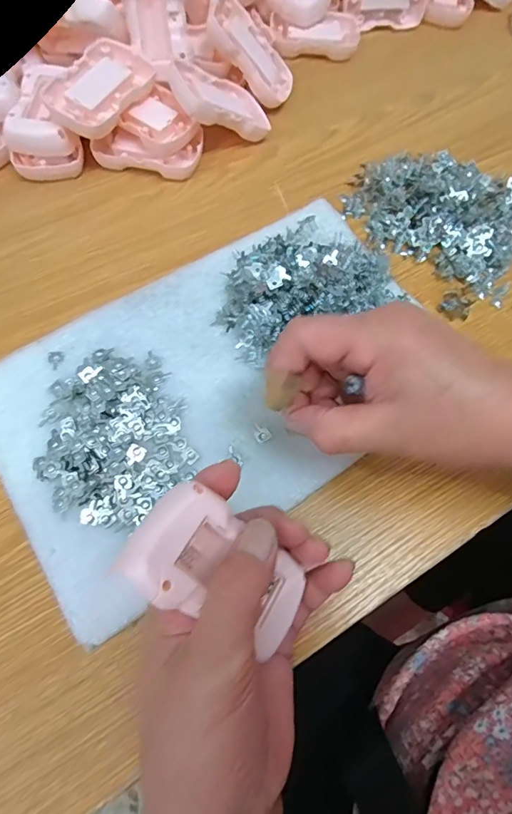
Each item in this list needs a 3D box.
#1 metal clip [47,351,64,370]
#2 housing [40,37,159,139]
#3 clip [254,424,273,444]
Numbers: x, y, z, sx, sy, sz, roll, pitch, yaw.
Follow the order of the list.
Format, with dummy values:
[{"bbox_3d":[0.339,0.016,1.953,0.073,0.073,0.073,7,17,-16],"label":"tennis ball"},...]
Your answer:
[{"bbox_3d":[-0.135,-0.032,0.299,0.010,0.004,0.014,-4,66,-3],"label":"metal clip"},{"bbox_3d":[-0.121,-0.249,0.349,0.051,0.023,0.087,28,69,7],"label":"housing"},{"bbox_3d":[0.003,0.016,0.287,0.010,0.004,0.013,-36,71,-16],"label":"clip"}]

